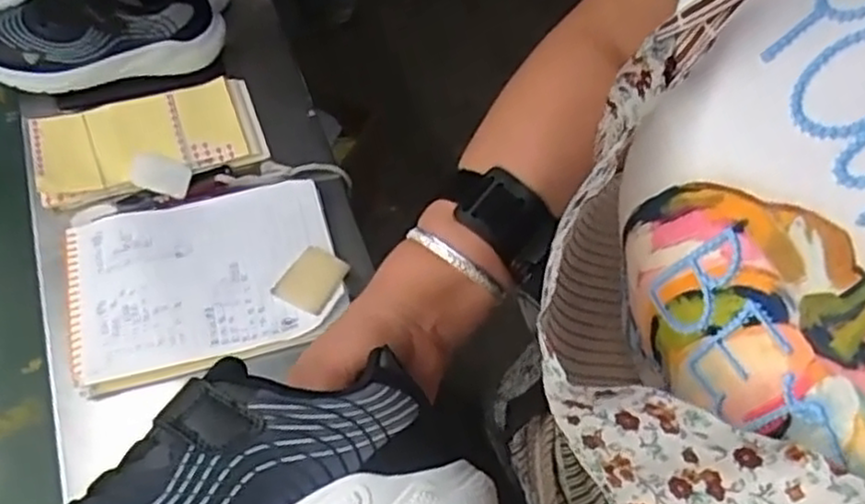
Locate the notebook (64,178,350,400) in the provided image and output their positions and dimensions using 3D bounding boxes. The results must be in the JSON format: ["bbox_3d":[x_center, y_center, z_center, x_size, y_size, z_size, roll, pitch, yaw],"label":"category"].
[{"bbox_3d":[-0.189,0.016,0.608,0.210,0.015,0.158,-12,60,-12],"label":"notebook"}]

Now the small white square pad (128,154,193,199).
[{"bbox_3d":[-0.245,-0.070,0.665,0.054,0.008,0.034,16,58,5],"label":"small white square pad"}]

